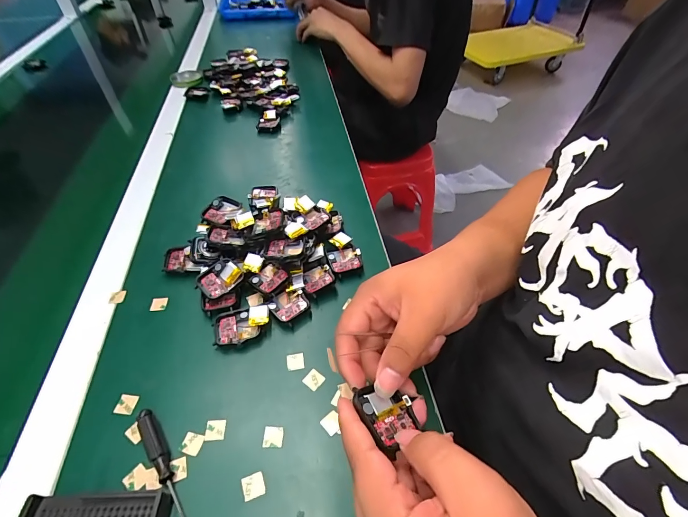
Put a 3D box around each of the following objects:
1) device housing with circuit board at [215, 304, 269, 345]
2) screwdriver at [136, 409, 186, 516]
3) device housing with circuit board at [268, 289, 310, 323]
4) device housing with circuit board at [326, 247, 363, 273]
[{"bbox_3d":[-0.099,0.065,0.346,0.052,0.019,0.037,-11,47,-8],"label":"device housing with circuit board"},{"bbox_3d":[-0.124,0.166,0.255,0.011,0.014,0.130,-30,53,-23],"label":"screwdriver"},{"bbox_3d":[-0.058,0.048,0.367,0.038,0.014,0.033,-31,53,-24],"label":"device housing with circuit board"},{"bbox_3d":[0.001,0.001,0.407,0.037,0.011,0.037,-11,47,-8],"label":"device housing with circuit board"}]

